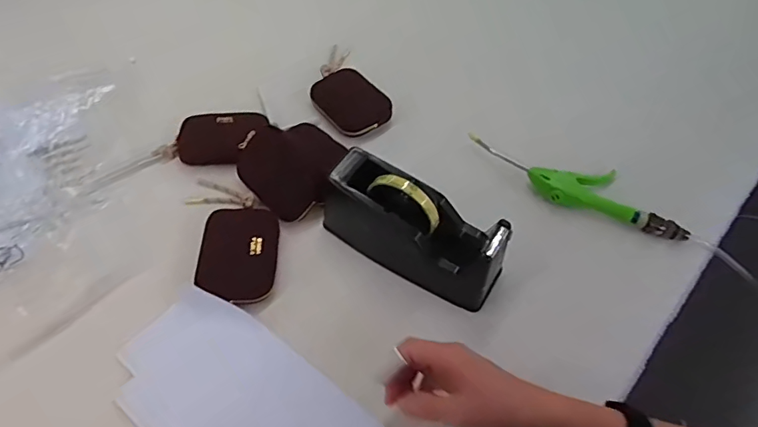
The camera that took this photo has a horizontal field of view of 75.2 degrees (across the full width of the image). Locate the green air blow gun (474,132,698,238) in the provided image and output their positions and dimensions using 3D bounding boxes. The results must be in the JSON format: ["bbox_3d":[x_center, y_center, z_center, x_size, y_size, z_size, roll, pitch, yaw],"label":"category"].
[{"bbox_3d":[0.240,-0.033,0.609,0.277,0.032,0.060,25,57,15],"label":"green air blow gun"}]

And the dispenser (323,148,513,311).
[{"bbox_3d":[0.037,0.009,0.530,0.202,0.096,0.072,27,57,16],"label":"dispenser"}]

